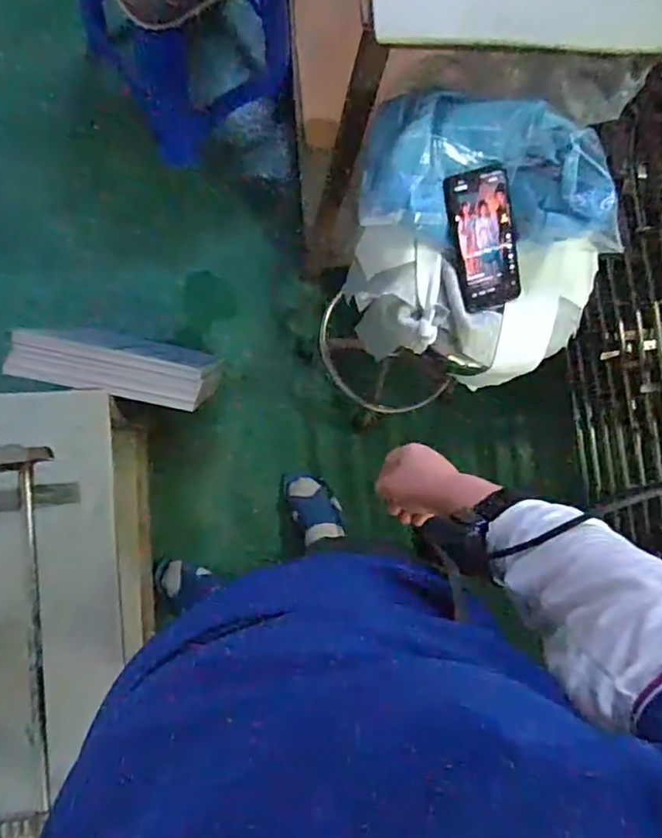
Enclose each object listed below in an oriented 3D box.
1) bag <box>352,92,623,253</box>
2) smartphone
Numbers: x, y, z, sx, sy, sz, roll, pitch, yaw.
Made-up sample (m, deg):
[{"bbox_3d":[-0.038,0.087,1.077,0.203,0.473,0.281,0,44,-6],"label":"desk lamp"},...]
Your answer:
[{"bbox_3d":[0.189,-0.286,0.697,0.307,0.060,0.154,4,85,-7],"label":"bag"},{"bbox_3d":[0.186,-0.216,0.719,0.083,0.009,0.159,-18,110,-12],"label":"smartphone"}]

